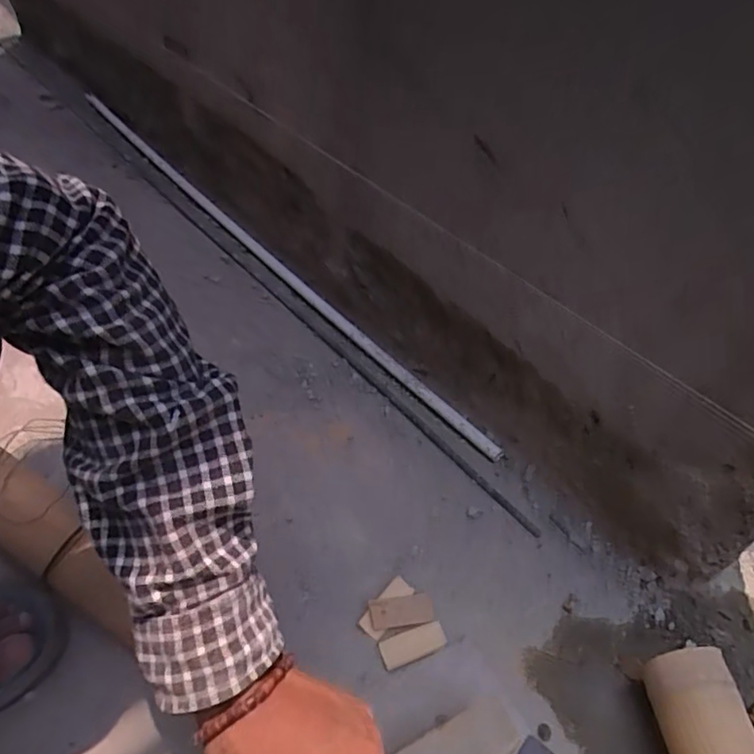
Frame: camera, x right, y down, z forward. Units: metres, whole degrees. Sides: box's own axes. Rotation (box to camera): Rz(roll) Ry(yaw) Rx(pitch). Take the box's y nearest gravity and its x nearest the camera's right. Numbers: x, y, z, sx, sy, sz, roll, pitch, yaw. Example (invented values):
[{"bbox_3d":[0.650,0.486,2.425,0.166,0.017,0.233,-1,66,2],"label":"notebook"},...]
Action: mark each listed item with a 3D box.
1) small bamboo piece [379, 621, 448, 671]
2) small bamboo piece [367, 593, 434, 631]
[{"bbox_3d":[0.033,0.244,0.519,0.060,0.007,0.024,-11,48,-18],"label":"small bamboo piece"},{"bbox_3d":[0.023,0.220,0.535,0.059,0.010,0.028,-3,46,-11],"label":"small bamboo piece"}]

